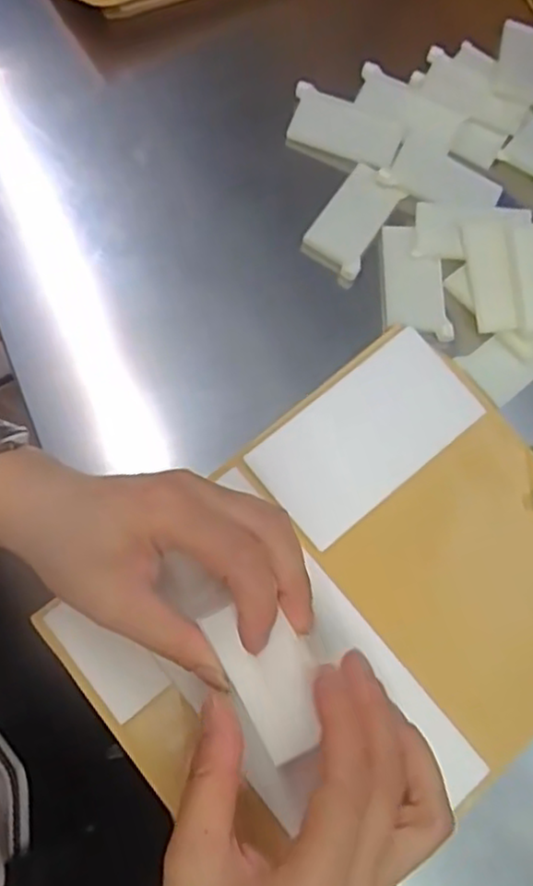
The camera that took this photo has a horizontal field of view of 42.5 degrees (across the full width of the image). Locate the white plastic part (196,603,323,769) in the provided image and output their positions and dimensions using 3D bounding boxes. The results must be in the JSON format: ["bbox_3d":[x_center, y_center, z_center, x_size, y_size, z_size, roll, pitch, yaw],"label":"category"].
[{"bbox_3d":[0.003,0.101,0.299,0.036,0.009,0.068,-26,77,-8],"label":"white plastic part"}]

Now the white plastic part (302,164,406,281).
[{"bbox_3d":[0.057,-0.144,0.440,0.039,0.004,0.071,32,77,7],"label":"white plastic part"}]

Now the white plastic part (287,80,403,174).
[{"bbox_3d":[0.050,-0.206,0.454,0.075,0.006,0.047,23,76,5],"label":"white plastic part"}]

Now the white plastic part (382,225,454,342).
[{"bbox_3d":[0.094,-0.101,0.432,0.041,0.006,0.073,2,75,-1],"label":"white plastic part"}]

